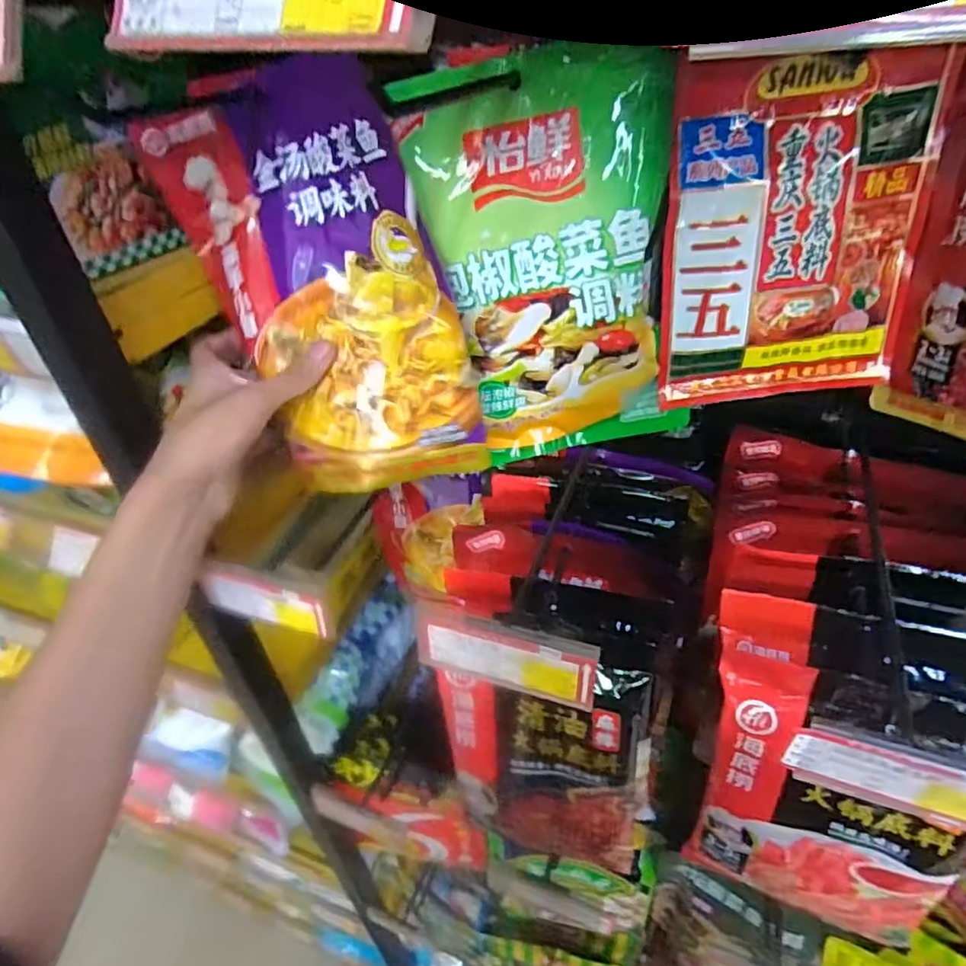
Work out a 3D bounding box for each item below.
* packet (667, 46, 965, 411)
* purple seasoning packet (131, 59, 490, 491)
[{"bbox_3d":[0.194,-0.149,0.384,0.156,0.196,0.033,-2,39,5],"label":"packet"},{"bbox_3d":[-0.105,-0.112,0.394,0.166,0.249,0.037,-8,20,17],"label":"purple seasoning packet"}]

